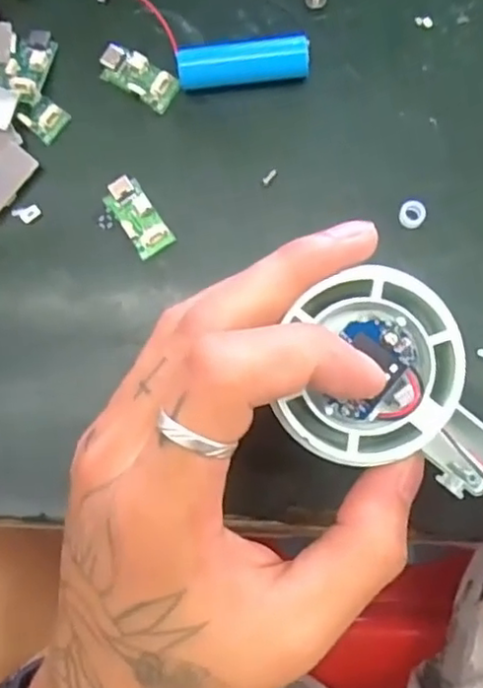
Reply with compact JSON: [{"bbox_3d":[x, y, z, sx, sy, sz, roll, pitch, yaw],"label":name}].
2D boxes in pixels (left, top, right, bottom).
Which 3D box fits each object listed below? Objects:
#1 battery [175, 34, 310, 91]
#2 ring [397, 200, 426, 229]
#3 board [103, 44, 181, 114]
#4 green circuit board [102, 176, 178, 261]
[{"bbox_3d":[0.001,-0.105,0.249,0.048,0.014,0.015,-6,83,4],"label":"battery"},{"bbox_3d":[0.063,-0.048,0.242,0.010,0.004,0.010,-1,84,5],"label":"ring"},{"bbox_3d":[-0.040,-0.104,0.257,0.031,0.005,0.015,32,87,8],"label":"board"},{"bbox_3d":[-0.040,-0.049,0.251,0.015,0.005,0.032,-33,82,1],"label":"green circuit board"}]

